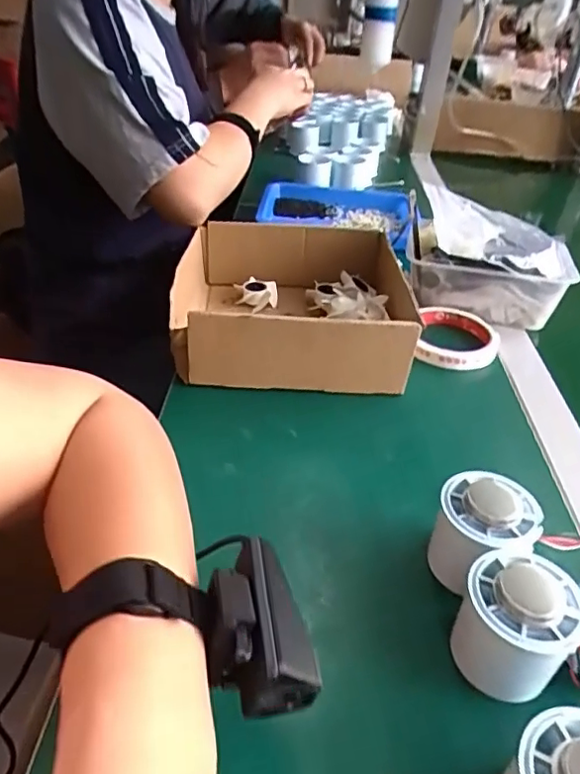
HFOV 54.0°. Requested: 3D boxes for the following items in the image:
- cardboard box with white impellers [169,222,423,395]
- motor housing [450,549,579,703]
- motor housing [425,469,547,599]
[{"bbox_3d":[0.000,-0.078,0.534,0.204,0.076,0.198,2,36,-2],"label":"cardboard box with white impellers"},{"bbox_3d":[0.113,0.119,0.286,0.052,0.059,0.055,2,36,-2],"label":"motor housing"},{"bbox_3d":[0.112,0.087,0.330,0.056,0.058,0.058,-3,37,-9],"label":"motor housing"}]

